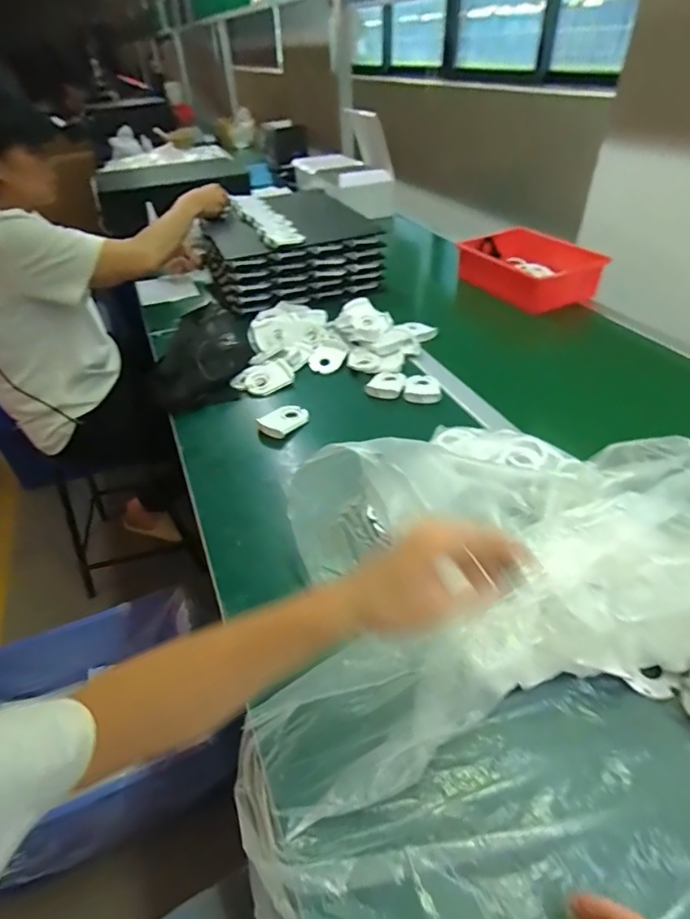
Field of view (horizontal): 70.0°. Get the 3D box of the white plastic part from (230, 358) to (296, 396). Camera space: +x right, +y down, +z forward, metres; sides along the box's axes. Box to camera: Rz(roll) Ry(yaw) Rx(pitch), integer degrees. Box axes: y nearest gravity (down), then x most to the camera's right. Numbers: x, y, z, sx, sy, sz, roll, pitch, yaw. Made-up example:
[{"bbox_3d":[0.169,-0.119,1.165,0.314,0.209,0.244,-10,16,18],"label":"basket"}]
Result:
[{"bbox_3d":[-0.148,-0.145,0.891,0.110,0.022,0.071,-18,43,-17],"label":"white plastic part"}]

